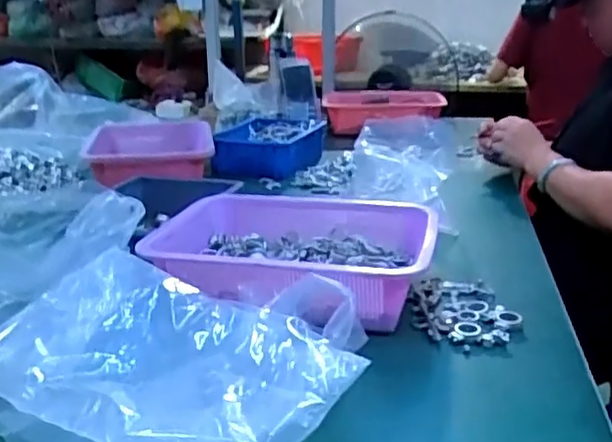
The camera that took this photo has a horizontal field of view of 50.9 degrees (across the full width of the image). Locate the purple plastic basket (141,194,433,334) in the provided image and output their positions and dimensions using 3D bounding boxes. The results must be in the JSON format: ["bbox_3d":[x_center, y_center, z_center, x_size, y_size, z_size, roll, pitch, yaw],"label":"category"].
[{"bbox_3d":[-0.012,0.038,0.743,0.299,0.079,0.247,3,19,10],"label":"purple plastic basket"}]

